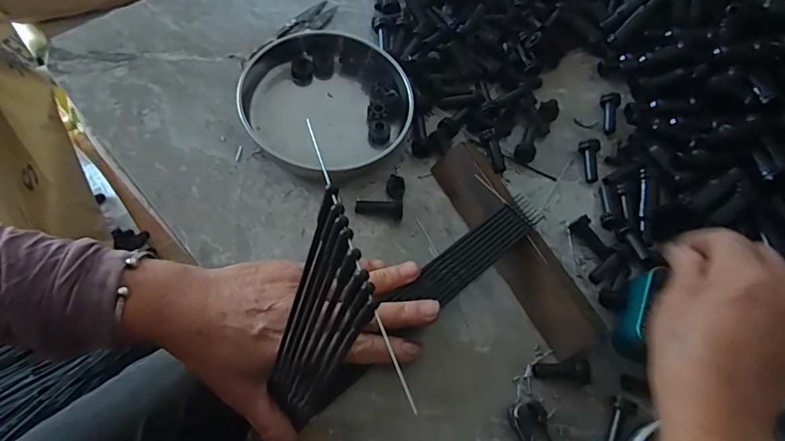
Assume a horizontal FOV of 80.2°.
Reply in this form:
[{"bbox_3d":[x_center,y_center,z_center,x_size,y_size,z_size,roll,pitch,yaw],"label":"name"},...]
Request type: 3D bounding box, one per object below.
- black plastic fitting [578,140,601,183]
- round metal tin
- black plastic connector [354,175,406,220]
[{"bbox_3d":[0.175,-0.052,0.411,0.016,0.012,0.038,0,80,-2],"label":"black plastic fitting"},{"bbox_3d":[-0.058,-0.102,0.403,0.132,0.040,0.127,1,68,-2],"label":"round metal tin"},{"bbox_3d":[-0.008,-0.023,0.378,0.038,0.013,0.039,11,65,-2],"label":"black plastic connector"}]

